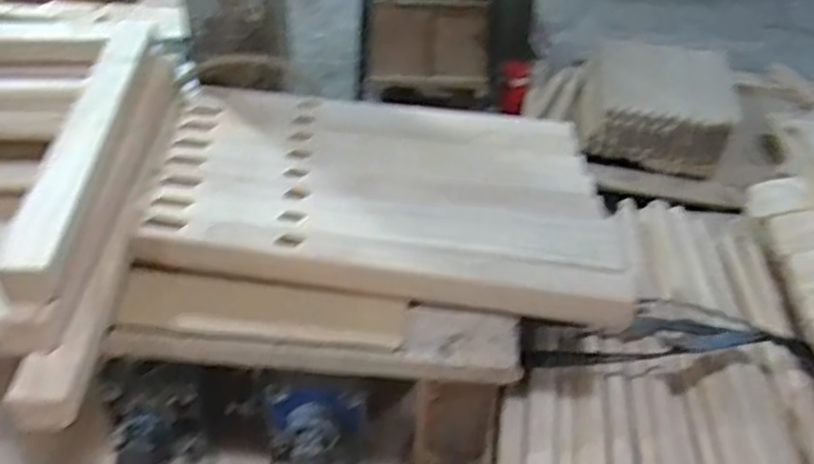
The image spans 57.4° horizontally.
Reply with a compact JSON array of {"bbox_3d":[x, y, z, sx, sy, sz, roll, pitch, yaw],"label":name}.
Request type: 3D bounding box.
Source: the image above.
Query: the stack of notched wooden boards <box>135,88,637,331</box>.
[{"bbox_3d":[-0.023,-0.046,0.724,0.452,0.032,0.276,7,38,6],"label":"stack of notched wooden boards"}]

